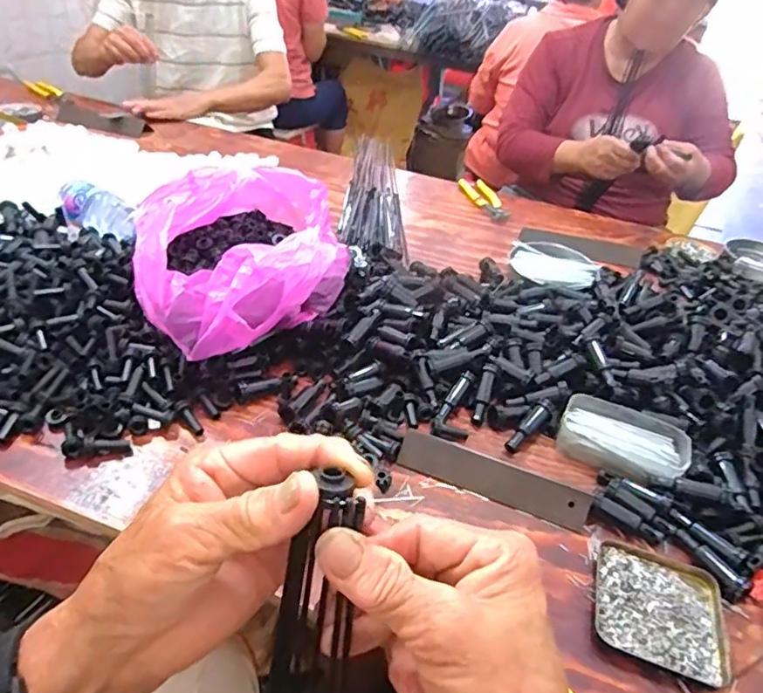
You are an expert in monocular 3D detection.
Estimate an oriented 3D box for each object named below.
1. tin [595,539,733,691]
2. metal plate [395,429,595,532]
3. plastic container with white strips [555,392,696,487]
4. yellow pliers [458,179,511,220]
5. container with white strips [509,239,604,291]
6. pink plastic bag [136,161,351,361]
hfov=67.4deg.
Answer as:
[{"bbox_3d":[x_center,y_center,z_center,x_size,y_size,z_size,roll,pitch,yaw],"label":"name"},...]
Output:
[{"bbox_3d":[0.219,0.204,0.451,0.095,0.008,0.096,16,41,12],"label":"tin"},{"bbox_3d":[0.103,0.122,0.531,0.176,0.007,0.036,18,83,12],"label":"metal plate"},{"bbox_3d":[0.241,0.097,0.574,0.117,0.030,0.079,25,44,22],"label":"plastic container with white strips"},{"bbox_3d":[0.196,-0.282,1.079,0.048,0.016,0.146,-8,40,-19],"label":"yellow pliers"},{"bbox_3d":[0.260,-0.123,0.861,0.129,0.026,0.095,30,43,27],"label":"container with white strips"},{"bbox_3d":[-0.153,-0.098,0.654,0.219,0.131,0.246,-8,40,-19],"label":"pink plastic bag"}]

